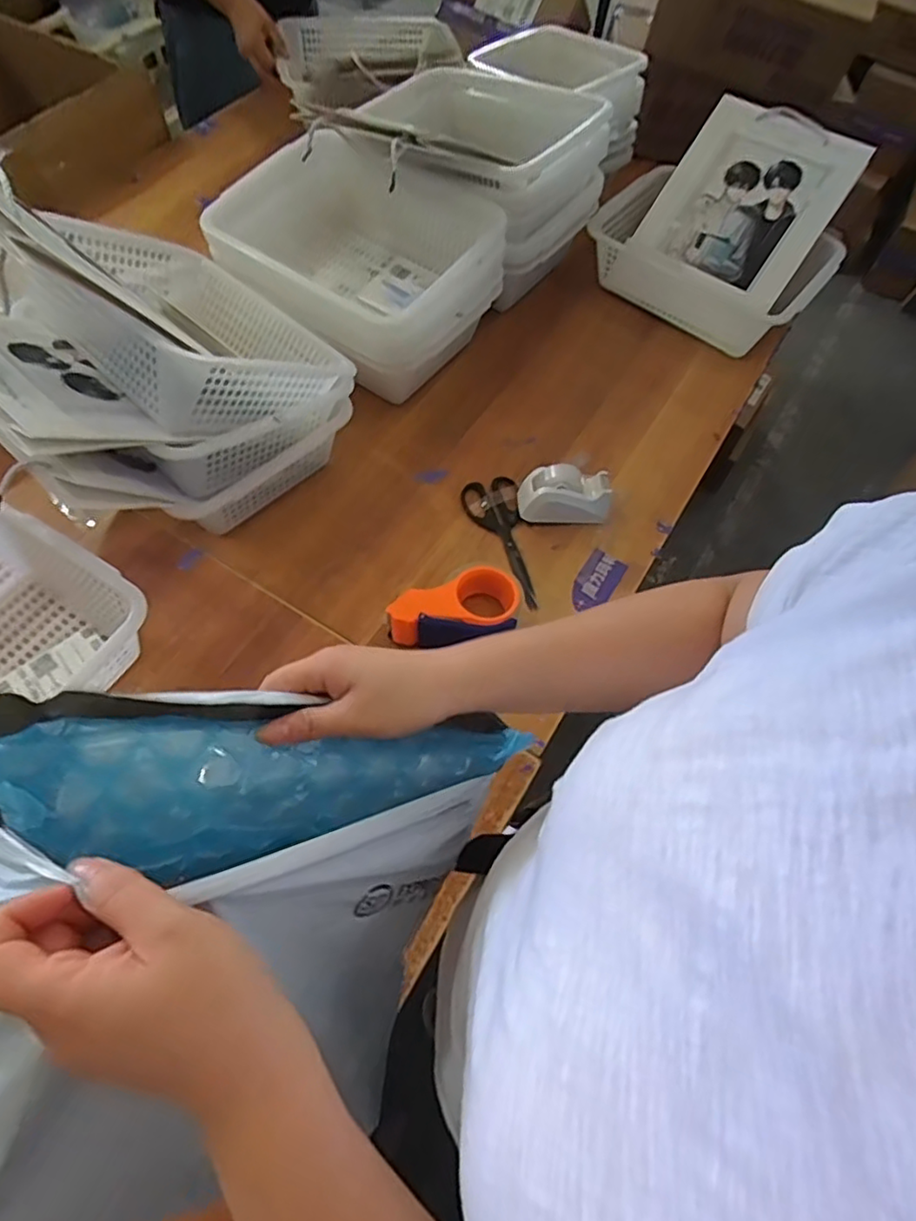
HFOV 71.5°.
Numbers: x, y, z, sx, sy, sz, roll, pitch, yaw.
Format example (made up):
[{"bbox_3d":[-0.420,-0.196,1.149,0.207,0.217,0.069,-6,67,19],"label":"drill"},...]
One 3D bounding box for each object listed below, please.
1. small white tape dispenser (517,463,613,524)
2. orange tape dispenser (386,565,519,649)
[{"bbox_3d":[0.142,-0.150,0.837,0.118,0.081,0.052,4,62,-1],"label":"small white tape dispenser"},{"bbox_3d":[-0.003,0.005,0.761,0.161,0.070,0.097,-13,64,-10],"label":"orange tape dispenser"}]

